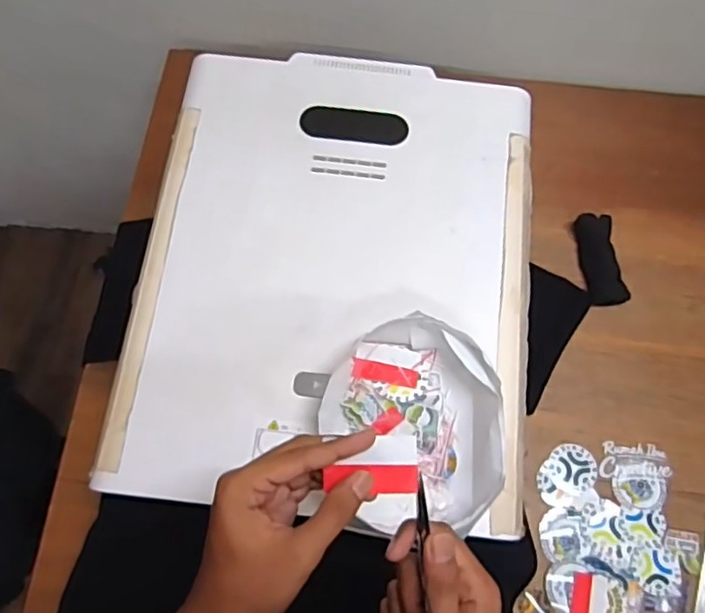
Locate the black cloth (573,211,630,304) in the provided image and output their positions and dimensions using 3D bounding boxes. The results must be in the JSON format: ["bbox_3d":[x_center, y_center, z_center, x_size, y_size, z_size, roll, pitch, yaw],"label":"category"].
[{"bbox_3d":[0.333,-0.064,0.817,0.052,0.015,0.126,-6,72,-4],"label":"black cloth"}]

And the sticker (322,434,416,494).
[{"bbox_3d":[0.014,0.103,0.396,0.058,0.006,0.037,1,88,-5],"label":"sticker"}]

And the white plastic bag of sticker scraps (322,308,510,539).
[{"bbox_3d":[0.053,0.105,0.560,0.153,0.054,0.184,0,71,-2],"label":"white plastic bag of sticker scraps"}]

